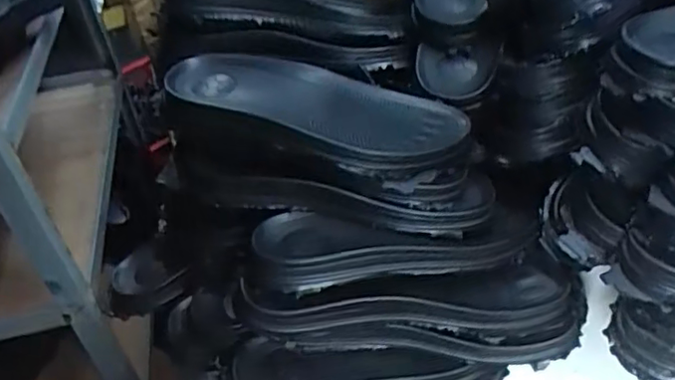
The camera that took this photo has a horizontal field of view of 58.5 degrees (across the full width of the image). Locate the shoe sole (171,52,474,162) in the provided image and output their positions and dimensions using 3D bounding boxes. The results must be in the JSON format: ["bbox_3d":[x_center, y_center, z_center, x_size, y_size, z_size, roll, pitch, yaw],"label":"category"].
[{"bbox_3d":[-0.018,-0.068,0.456,0.223,0.021,0.096,14,37,9],"label":"shoe sole"}]

